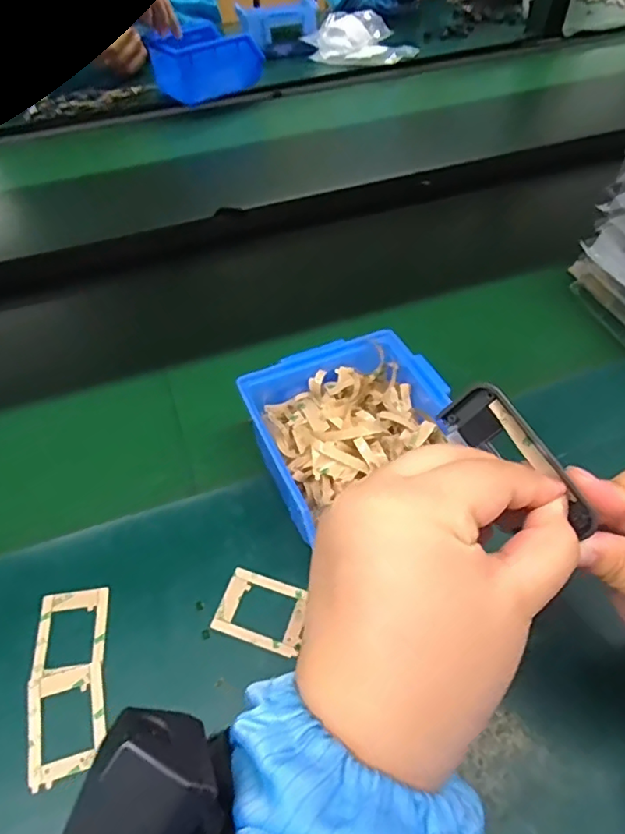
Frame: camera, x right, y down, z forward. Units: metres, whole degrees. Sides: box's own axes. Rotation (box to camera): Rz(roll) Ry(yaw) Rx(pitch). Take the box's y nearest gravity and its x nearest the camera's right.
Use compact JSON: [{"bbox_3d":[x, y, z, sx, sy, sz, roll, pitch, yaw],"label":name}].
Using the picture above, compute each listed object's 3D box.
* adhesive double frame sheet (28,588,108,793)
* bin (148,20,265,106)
[{"bbox_3d":[-0.139,0.149,0.315,0.040,0.005,0.100,-8,54,-9],"label":"adhesive double frame sheet"},{"bbox_3d":[-0.151,-0.511,0.799,0.144,0.067,0.094,-33,57,-23],"label":"bin"}]

